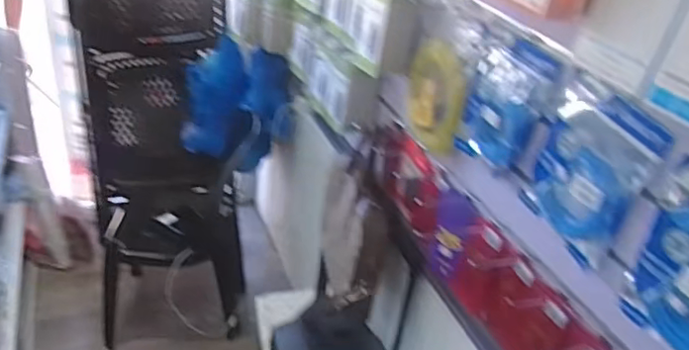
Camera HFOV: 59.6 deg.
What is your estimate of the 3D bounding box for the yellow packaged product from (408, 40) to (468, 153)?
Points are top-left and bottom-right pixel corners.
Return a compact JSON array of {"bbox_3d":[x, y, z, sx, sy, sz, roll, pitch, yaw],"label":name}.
[{"bbox_3d":[0.167,-0.152,1.134,0.043,0.180,0.181,-2,32,-15],"label":"yellow packaged product"}]

